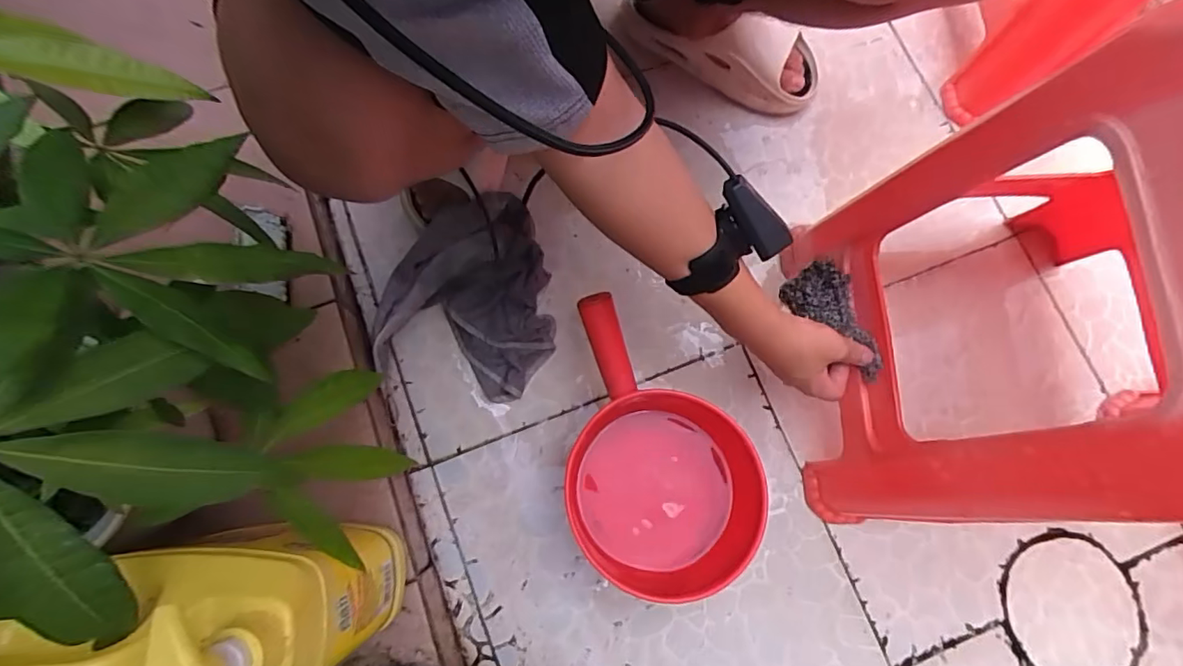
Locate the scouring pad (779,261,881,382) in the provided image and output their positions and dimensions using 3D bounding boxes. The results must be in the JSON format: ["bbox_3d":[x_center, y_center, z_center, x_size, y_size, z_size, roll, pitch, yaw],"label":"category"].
[{"bbox_3d":[0.244,-0.012,0.550,0.064,0.031,0.128,-25,65,-7],"label":"scouring pad"}]

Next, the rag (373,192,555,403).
[{"bbox_3d":[-0.150,-0.049,0.655,0.201,0.075,0.247,0,77,-1],"label":"rag"}]

